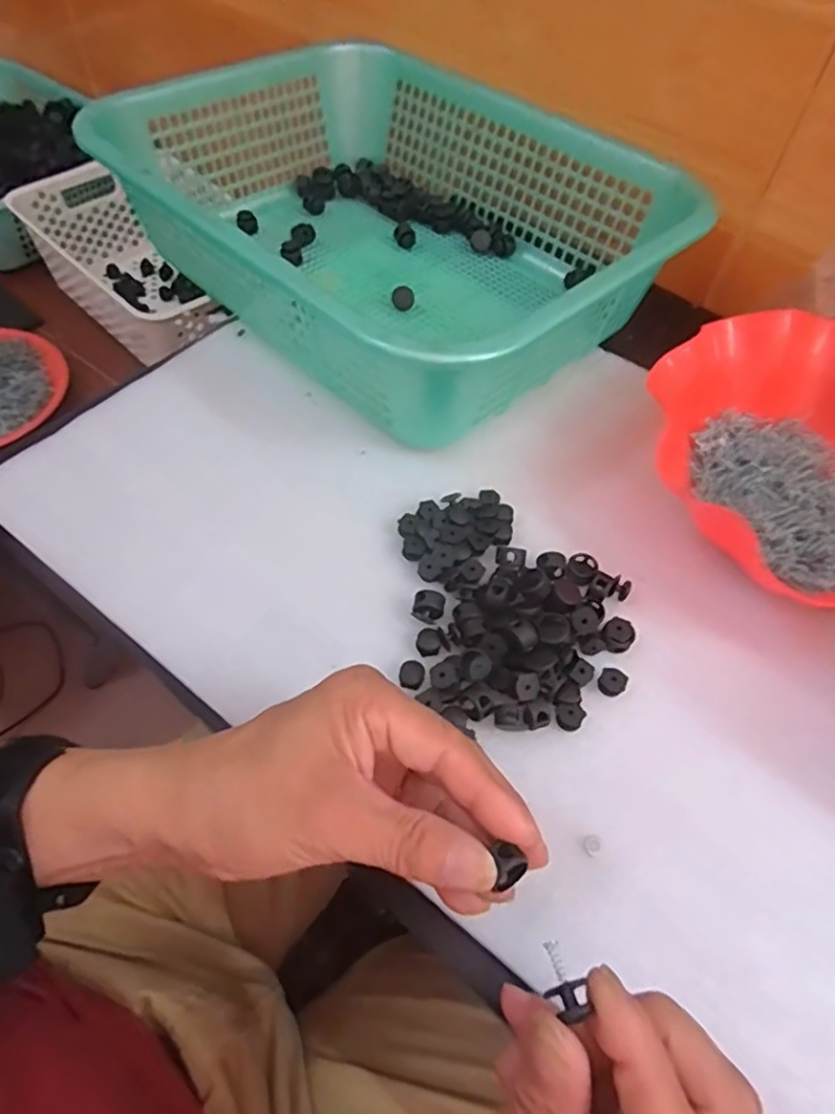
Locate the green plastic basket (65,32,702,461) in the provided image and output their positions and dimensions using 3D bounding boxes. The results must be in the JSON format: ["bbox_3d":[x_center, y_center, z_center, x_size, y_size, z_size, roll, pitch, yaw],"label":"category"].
[{"bbox_3d":[-0.019,-0.252,0.484,0.388,0.098,0.297,38,63,20],"label":"green plastic basket"}]

